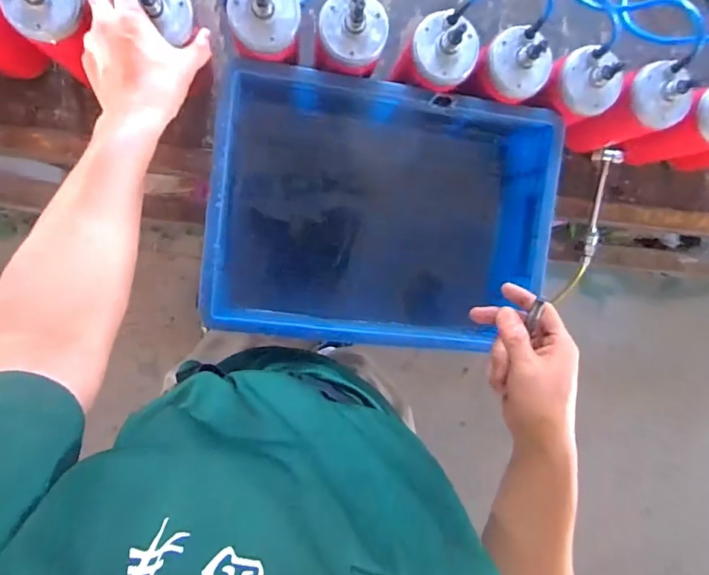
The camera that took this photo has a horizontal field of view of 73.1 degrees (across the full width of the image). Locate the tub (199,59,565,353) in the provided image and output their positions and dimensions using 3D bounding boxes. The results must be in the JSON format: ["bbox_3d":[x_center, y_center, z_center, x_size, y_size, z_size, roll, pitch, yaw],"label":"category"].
[{"bbox_3d":[0.028,-0.086,0.632,0.395,0.179,0.293,6,95,-8],"label":"tub"}]

